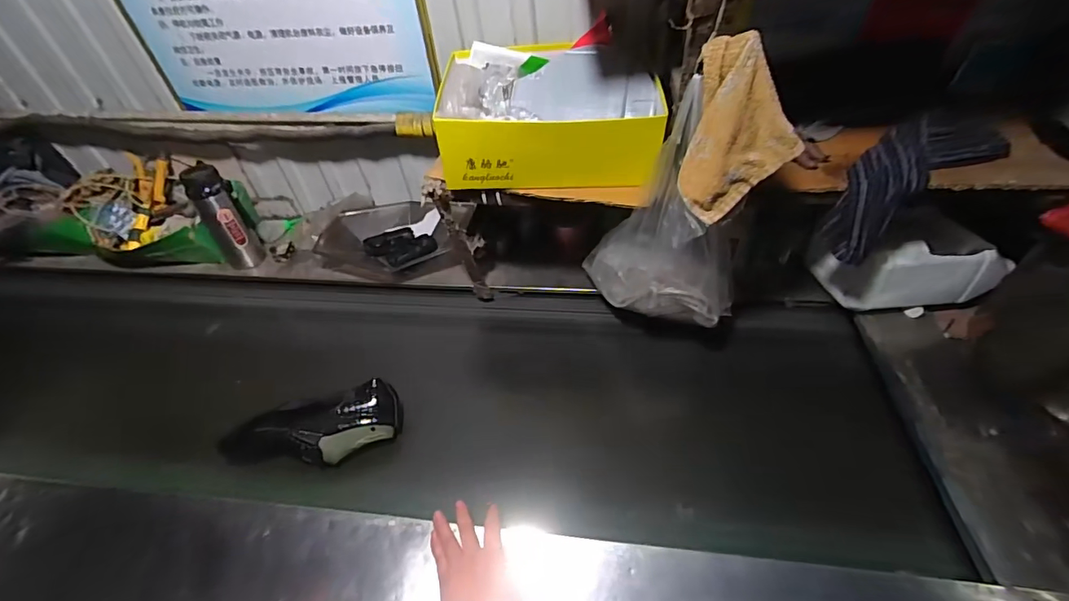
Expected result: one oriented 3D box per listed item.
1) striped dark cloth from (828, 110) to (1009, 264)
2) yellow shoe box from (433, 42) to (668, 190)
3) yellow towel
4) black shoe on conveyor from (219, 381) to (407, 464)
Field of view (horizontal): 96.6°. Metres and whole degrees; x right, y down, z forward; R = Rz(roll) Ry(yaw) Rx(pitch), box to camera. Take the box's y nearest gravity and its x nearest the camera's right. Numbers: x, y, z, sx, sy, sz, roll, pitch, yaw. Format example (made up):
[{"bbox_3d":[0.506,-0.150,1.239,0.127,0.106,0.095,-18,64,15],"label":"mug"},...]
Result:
[{"bbox_3d":[0.538,-0.172,0.710,0.245,0.098,0.124,-39,51,-3],"label":"striped dark cloth"},{"bbox_3d":[0.032,-0.305,0.777,0.334,0.130,0.260,4,46,9],"label":"yellow shoe box"},{"bbox_3d":[0.245,-0.191,0.569,0.126,0.200,0.050,23,52,25],"label":"yellow towel"},{"bbox_3d":[-0.344,0.211,0.757,0.254,0.092,0.097,-10,46,-4],"label":"black shoe on conveyor"}]

